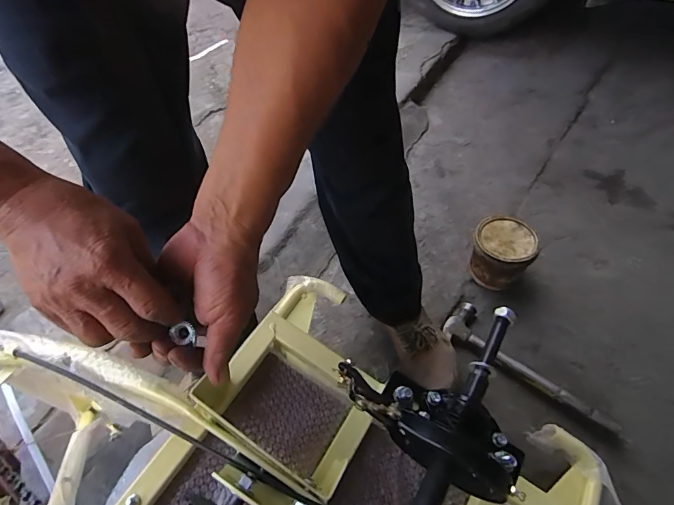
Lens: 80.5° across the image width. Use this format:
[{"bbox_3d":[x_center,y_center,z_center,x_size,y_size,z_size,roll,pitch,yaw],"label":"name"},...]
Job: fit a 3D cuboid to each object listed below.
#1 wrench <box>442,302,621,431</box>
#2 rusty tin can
[{"bbox_3d":[0.355,0.199,0.745,0.312,0.034,0.086,29,59,24],"label":"wrench"},{"bbox_3d":[0.343,0.008,0.843,0.119,0.118,0.126,-2,52,3],"label":"rusty tin can"}]

